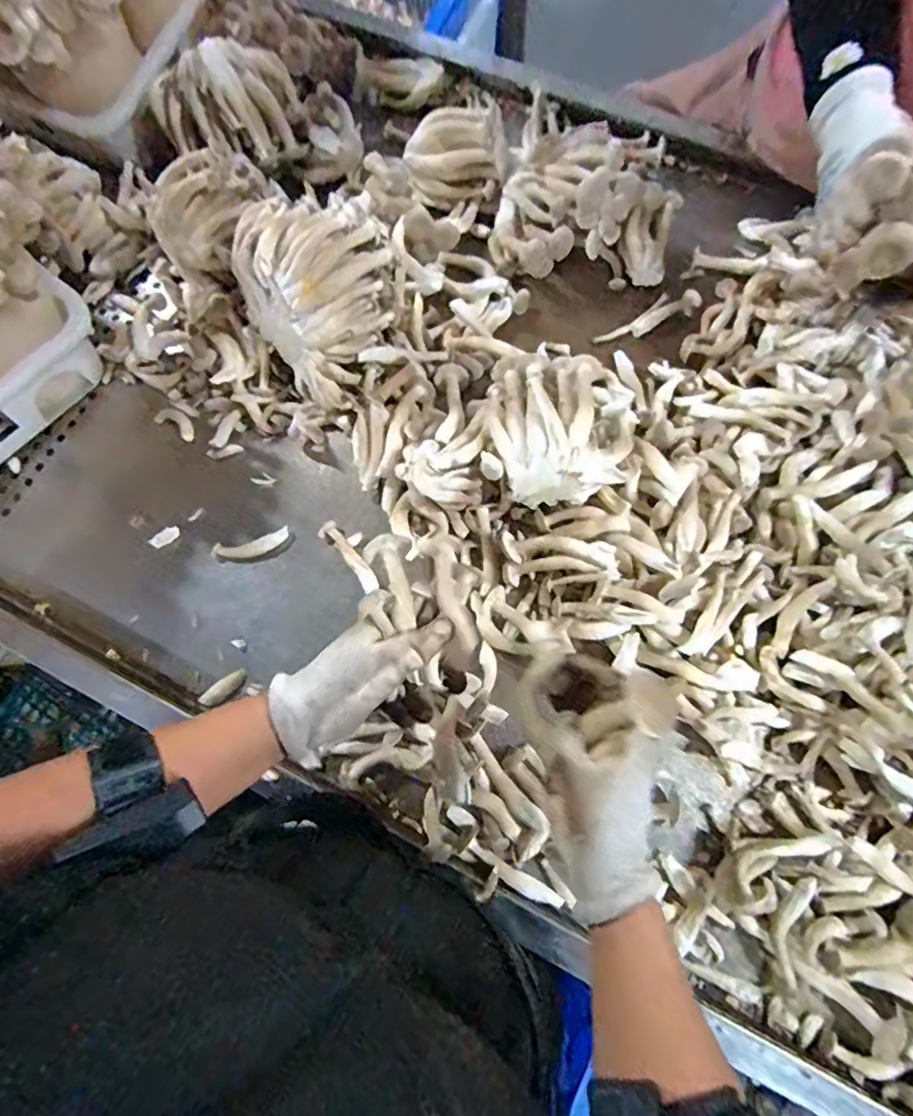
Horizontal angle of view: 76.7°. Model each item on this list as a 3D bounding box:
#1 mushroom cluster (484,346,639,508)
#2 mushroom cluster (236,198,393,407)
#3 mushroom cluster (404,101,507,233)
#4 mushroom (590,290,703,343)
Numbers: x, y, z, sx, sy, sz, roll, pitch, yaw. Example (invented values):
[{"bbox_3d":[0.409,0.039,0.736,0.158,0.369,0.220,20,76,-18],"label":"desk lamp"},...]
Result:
[{"bbox_3d":[0.101,-0.131,0.548,0.140,0.064,0.164,10,76,3],"label":"mushroom cluster"},{"bbox_3d":[-0.146,-0.256,0.560,0.141,0.122,0.134,29,78,8],"label":"mushroom cluster"},{"bbox_3d":[-0.001,-0.458,0.674,0.118,0.092,0.073,0,76,1],"label":"mushroom cluster"},{"bbox_3d":[0.218,-0.270,0.652,0.135,0.018,0.024,-28,77,-6],"label":"mushroom"}]

